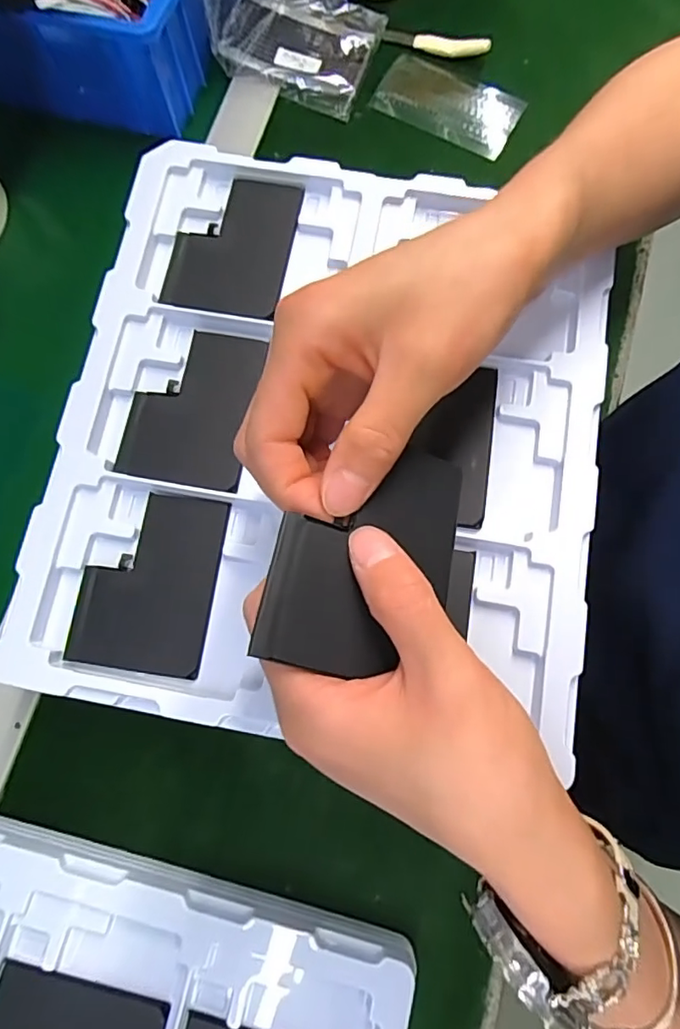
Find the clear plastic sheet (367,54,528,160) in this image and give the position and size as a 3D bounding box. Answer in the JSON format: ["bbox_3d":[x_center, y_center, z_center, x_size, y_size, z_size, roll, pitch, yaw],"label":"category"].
[{"bbox_3d":[0.083,-0.319,0.423,0.109,0.010,0.060,26,79,8],"label":"clear plastic sheet"}]

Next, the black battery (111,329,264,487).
[{"bbox_3d":[-0.081,-0.060,0.299,0.065,0.006,0.089,8,78,2],"label":"black battery"}]

